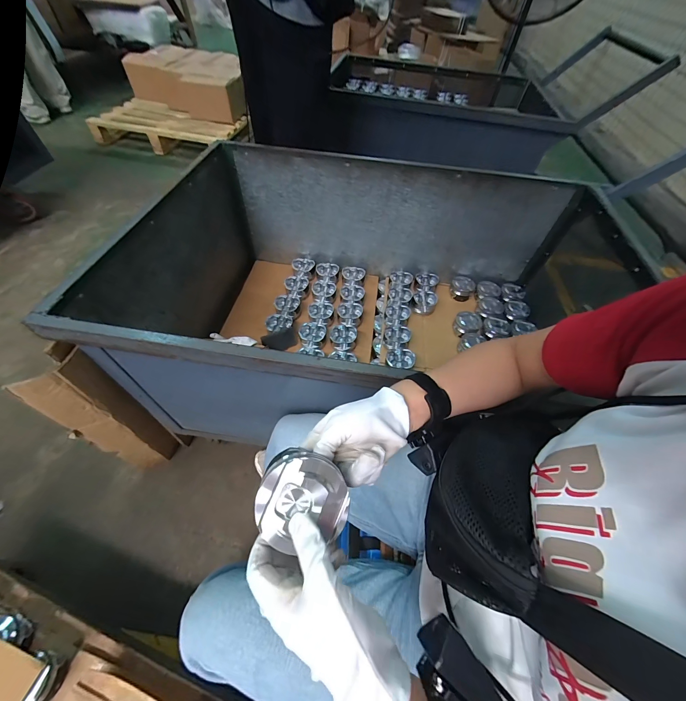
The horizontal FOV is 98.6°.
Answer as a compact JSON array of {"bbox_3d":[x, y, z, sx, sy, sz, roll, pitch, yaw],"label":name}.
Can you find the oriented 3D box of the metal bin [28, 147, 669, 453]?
[{"bbox_3d":[0.090,-0.130,0.802,1.066,0.419,0.710,8,54,1],"label":"metal bin"}]

